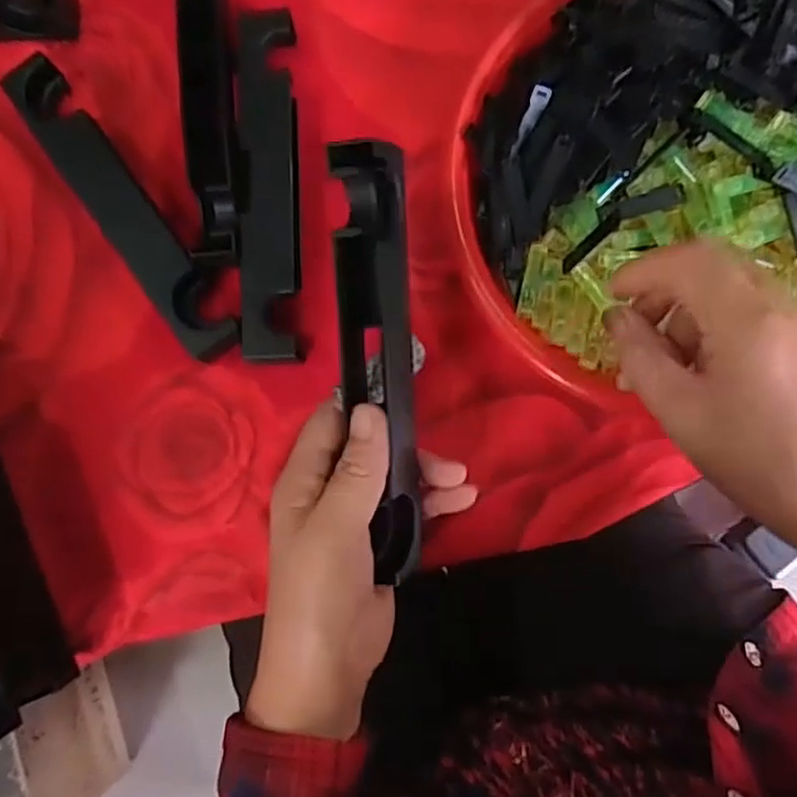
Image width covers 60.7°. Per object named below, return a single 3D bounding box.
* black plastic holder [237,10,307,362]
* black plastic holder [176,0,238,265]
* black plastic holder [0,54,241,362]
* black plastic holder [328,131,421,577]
[{"bbox_3d":[-0.070,-0.116,0.376,0.032,0.022,0.196,-3,84,1],"label":"black plastic holder"},{"bbox_3d":[-0.106,-0.172,0.381,0.028,0.028,0.195,-6,84,1],"label":"black plastic holder"},{"bbox_3d":[-0.155,-0.106,0.386,0.033,0.029,0.199,-37,84,-2],"label":"black plastic holder"},{"bbox_3d":[-0.008,-0.011,0.307,0.032,0.028,0.193,-4,102,4],"label":"black plastic holder"}]

